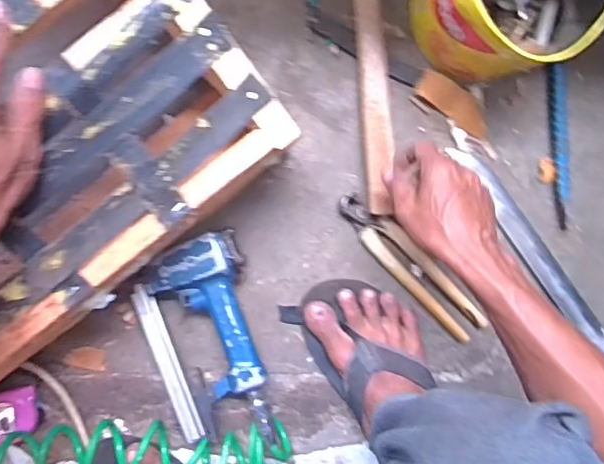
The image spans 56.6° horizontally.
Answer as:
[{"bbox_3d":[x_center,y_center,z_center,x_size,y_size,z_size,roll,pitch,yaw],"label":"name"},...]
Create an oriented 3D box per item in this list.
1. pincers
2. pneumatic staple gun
[{"bbox_3d":[0.126,0.040,0.649,0.045,0.022,0.222,-45,97,1],"label":"pincers"},{"bbox_3d":[-0.103,0.116,0.612,0.120,0.066,0.219,-16,97,-3],"label":"pneumatic staple gun"}]

